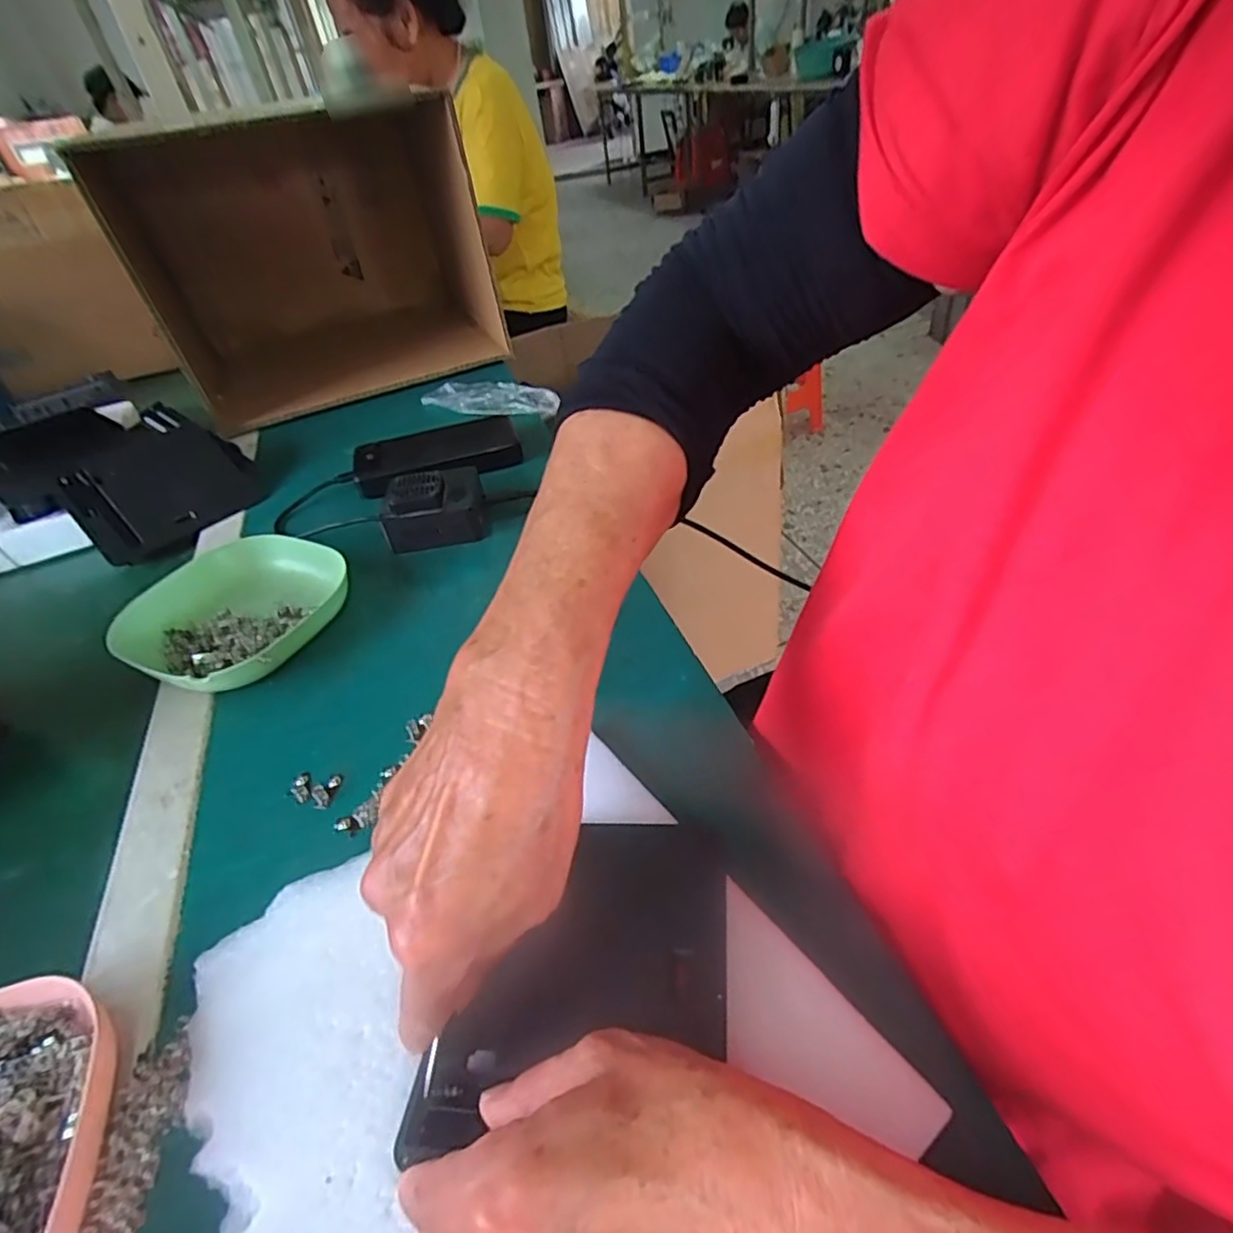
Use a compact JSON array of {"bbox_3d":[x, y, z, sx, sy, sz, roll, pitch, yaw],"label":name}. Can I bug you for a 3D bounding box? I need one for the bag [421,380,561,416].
[{"bbox_3d":[-0.147,-0.248,0.738,0.167,0.015,0.068,2,42,12],"label":"bag"}]

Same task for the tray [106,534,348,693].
[{"bbox_3d":[-0.269,-0.003,0.463,0.137,0.031,0.138,15,45,22],"label":"tray"}]

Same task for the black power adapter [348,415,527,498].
[{"bbox_3d":[-0.175,-0.157,0.627,0.153,0.027,0.076,-15,42,-10],"label":"black power adapter"}]

